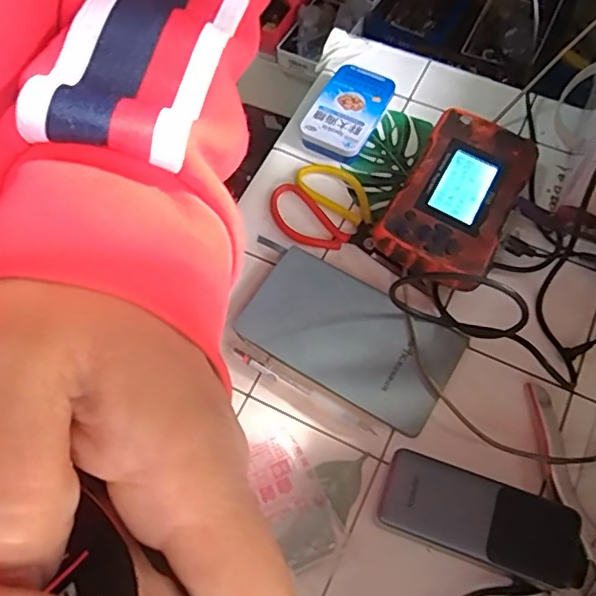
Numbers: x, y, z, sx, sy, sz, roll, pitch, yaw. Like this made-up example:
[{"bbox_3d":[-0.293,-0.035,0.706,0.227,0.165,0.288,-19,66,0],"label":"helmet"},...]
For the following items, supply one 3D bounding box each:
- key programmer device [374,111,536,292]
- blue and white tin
[{"bbox_3d":[0.145,-0.091,0.512,0.097,0.045,0.177,26,69,14],"label":"key programmer device"},{"bbox_3d":[0.050,-0.187,0.579,0.065,0.028,0.108,25,69,14],"label":"blue and white tin"}]

